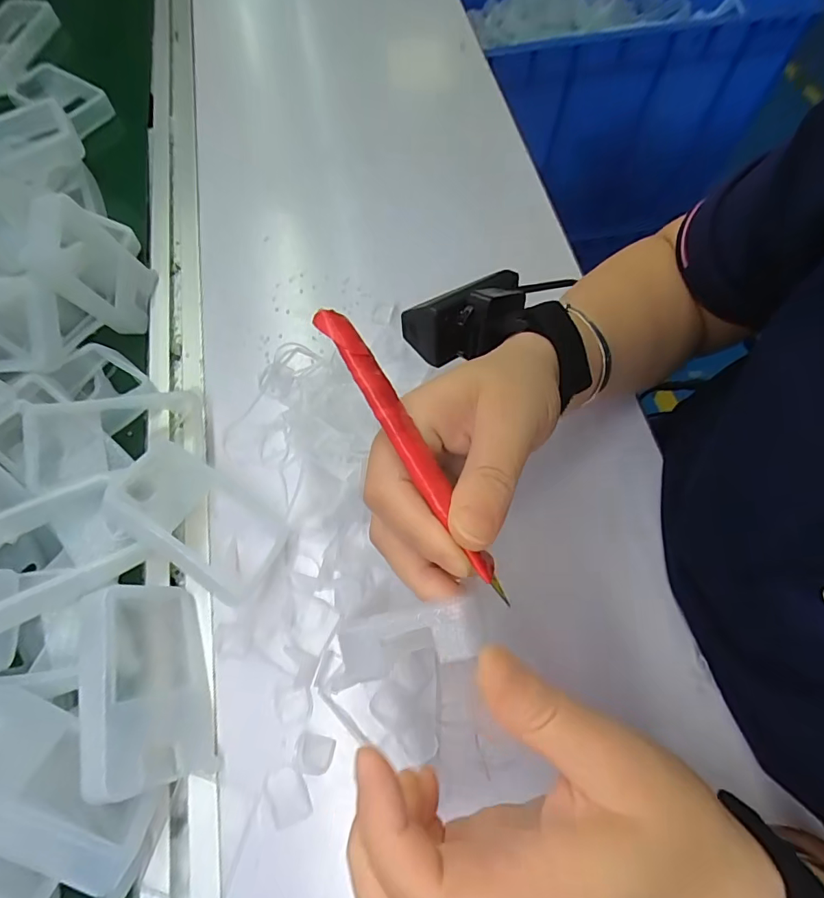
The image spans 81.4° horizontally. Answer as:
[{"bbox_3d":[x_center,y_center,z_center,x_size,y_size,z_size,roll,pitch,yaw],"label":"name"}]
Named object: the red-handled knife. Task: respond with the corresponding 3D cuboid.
[{"bbox_3d":[0.001,0.001,0.163,0.011,0.007,0.111,-32,94,-13],"label":"red-handled knife"}]

